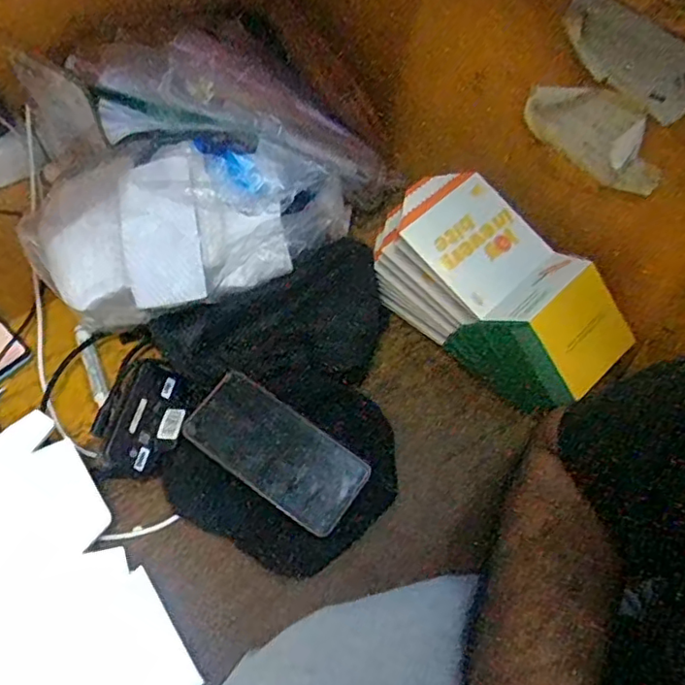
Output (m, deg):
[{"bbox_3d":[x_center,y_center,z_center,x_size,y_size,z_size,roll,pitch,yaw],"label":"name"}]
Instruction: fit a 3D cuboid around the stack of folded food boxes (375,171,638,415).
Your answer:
[{"bbox_3d":[0.144,-0.045,0.585,0.118,0.120,0.237,-37,63,-22],"label":"stack of folded food boxes"}]

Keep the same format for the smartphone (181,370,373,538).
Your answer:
[{"bbox_3d":[-0.059,0.096,0.544,0.160,0.007,0.078,35,67,9],"label":"smartphone"}]

